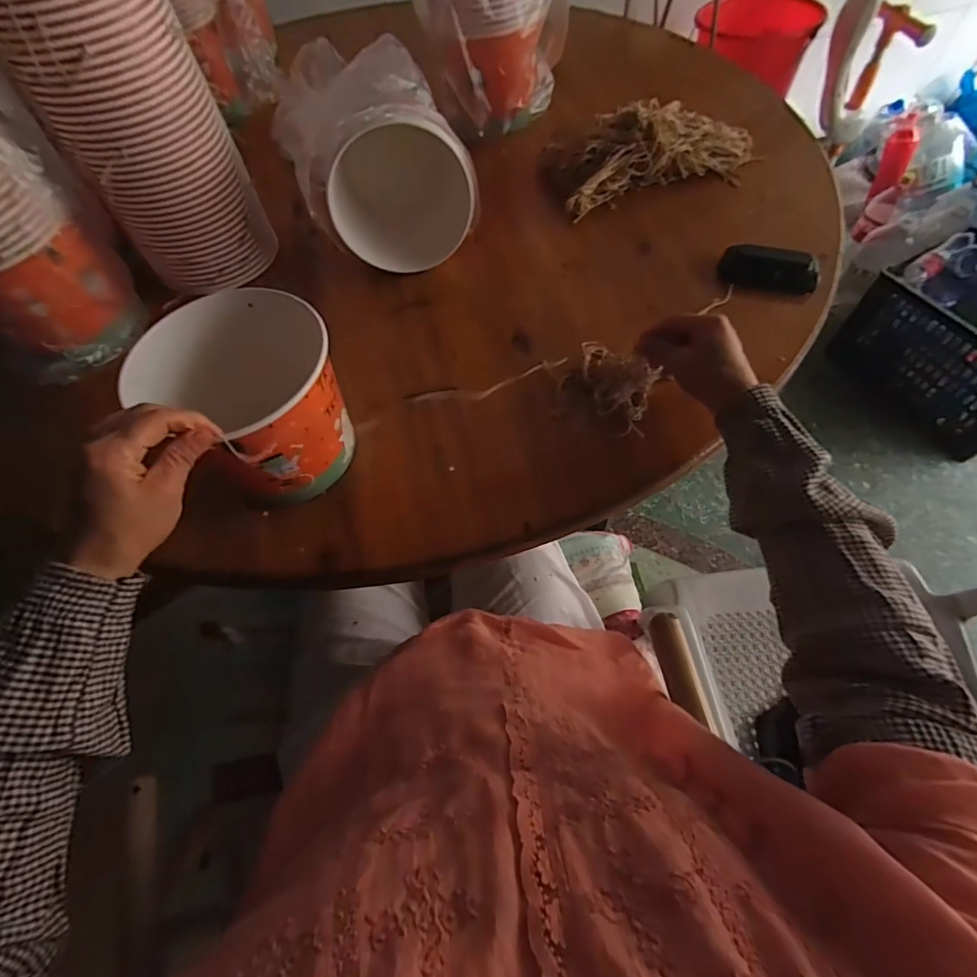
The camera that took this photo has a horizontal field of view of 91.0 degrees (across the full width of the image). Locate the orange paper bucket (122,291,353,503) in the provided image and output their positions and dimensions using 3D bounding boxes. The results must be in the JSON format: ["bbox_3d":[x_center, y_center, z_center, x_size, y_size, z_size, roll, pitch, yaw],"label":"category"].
[{"bbox_3d":[-0.202,-0.072,0.437,0.143,0.142,0.152,-2,61,3],"label":"orange paper bucket"}]

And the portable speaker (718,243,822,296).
[{"bbox_3d":[0.335,-0.263,0.575,0.105,0.021,0.056,14,63,11],"label":"portable speaker"}]

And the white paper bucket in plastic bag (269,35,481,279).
[{"bbox_3d":[-0.137,-0.415,0.603,0.183,0.172,0.221,-16,62,-5],"label":"white paper bucket in plastic bag"}]

